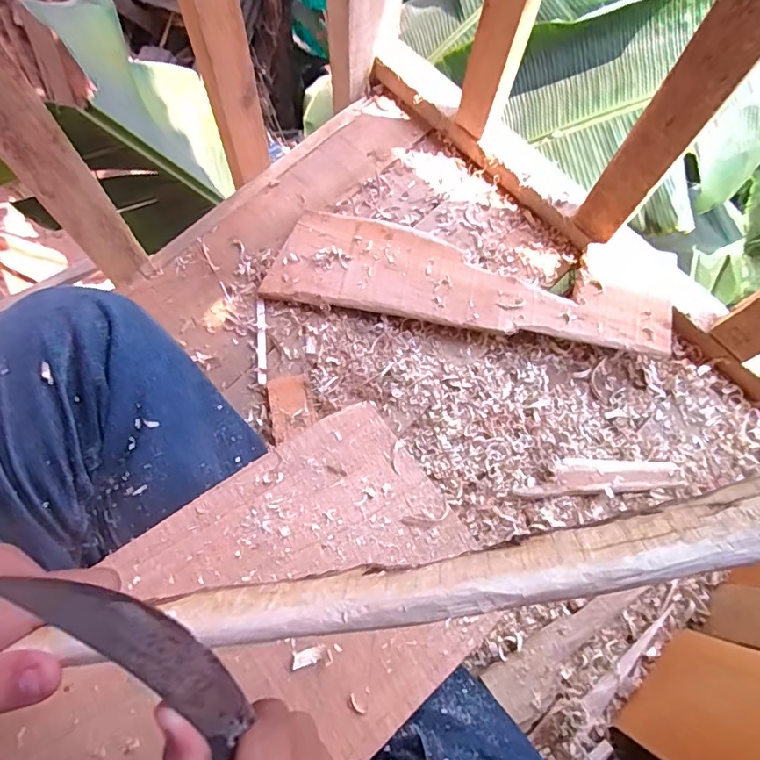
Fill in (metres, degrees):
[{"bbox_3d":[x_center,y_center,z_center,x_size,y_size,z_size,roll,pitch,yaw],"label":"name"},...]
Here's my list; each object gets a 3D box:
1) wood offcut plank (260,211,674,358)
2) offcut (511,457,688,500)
[{"bbox_3d":[0.099,-0.115,0.601,0.451,0.015,0.109,9,75,5],"label":"wood offcut plank"},{"bbox_3d":[0.232,0.101,0.550,0.172,0.015,0.035,-4,71,-3],"label":"offcut"}]

